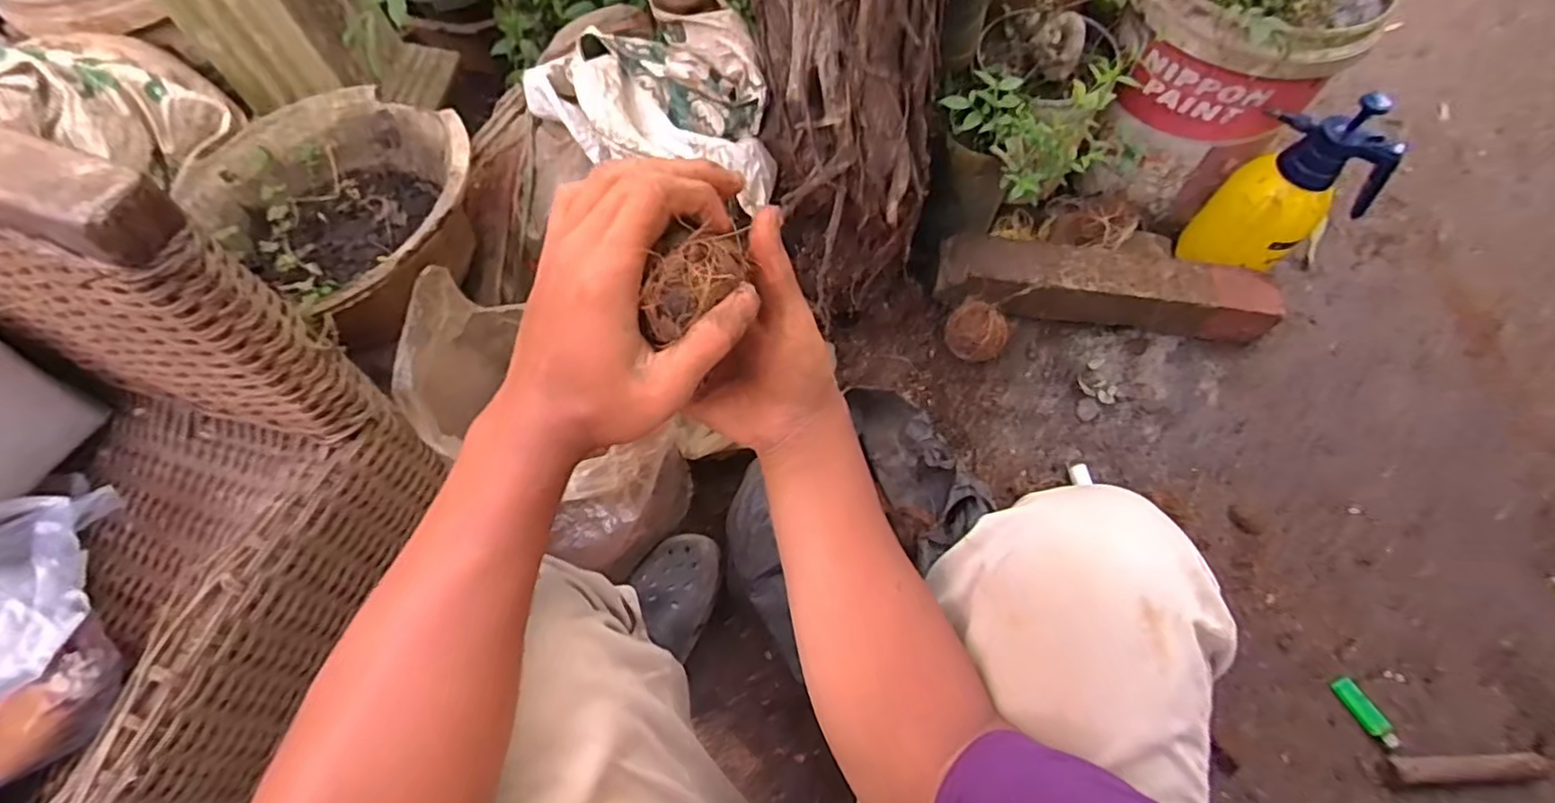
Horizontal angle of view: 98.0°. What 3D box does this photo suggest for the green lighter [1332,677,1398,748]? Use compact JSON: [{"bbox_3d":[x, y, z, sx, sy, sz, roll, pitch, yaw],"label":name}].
[{"bbox_3d":[0.687,0.363,0.790,0.024,0.013,0.075,-22,64,-9],"label":"green lighter"}]

